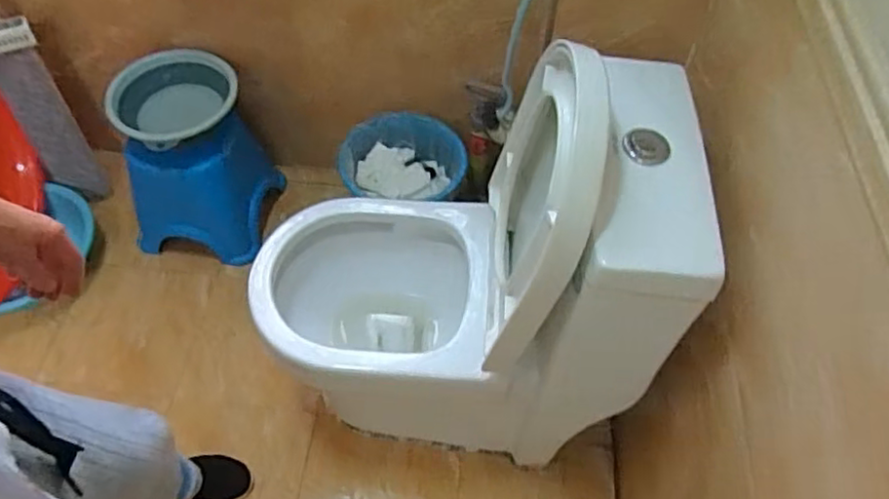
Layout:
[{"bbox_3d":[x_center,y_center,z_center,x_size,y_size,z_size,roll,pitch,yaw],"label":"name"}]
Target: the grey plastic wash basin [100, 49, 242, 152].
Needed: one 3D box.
[{"bbox_3d":[-0.558,-0.310,1.341,0.244,0.054,0.239,-6,55,-5],"label":"grey plastic wash basin"}]

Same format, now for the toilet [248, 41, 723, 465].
[{"bbox_3d":[0.004,0.059,1.077,0.597,0.763,0.336,6,55,4],"label":"toilet"}]

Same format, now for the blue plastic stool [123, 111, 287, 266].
[{"bbox_3d":[-0.558,-0.181,1.488,0.277,0.328,0.278,7,55,5],"label":"blue plastic stool"}]

